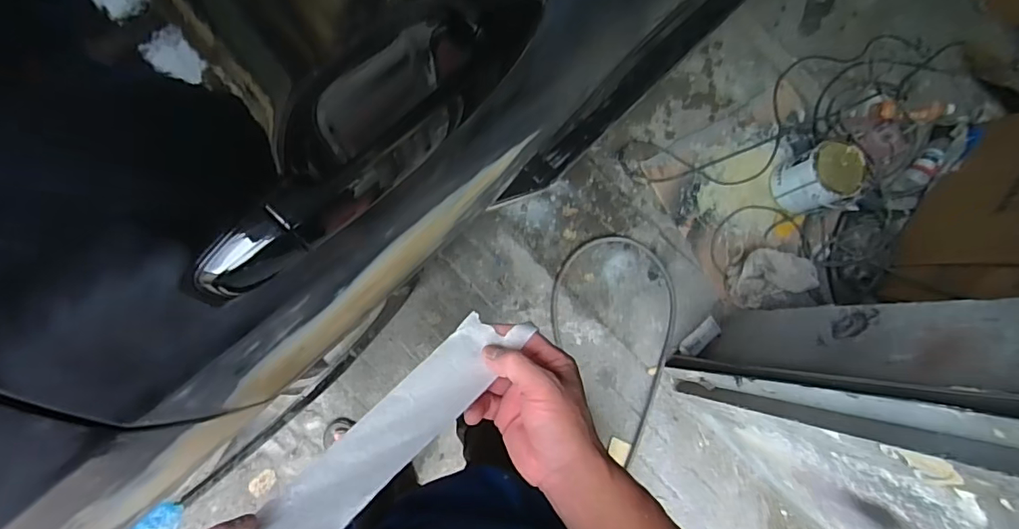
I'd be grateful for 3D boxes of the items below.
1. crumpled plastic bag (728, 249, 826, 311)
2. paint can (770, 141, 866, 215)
[{"bbox_3d":[0.697,0.037,1.352,0.238,0.082,0.153,-3,84,-11],"label":"crumpled plastic bag"},{"bbox_3d":[0.818,-0.231,1.348,0.170,0.166,0.148,-21,88,-12],"label":"paint can"}]

